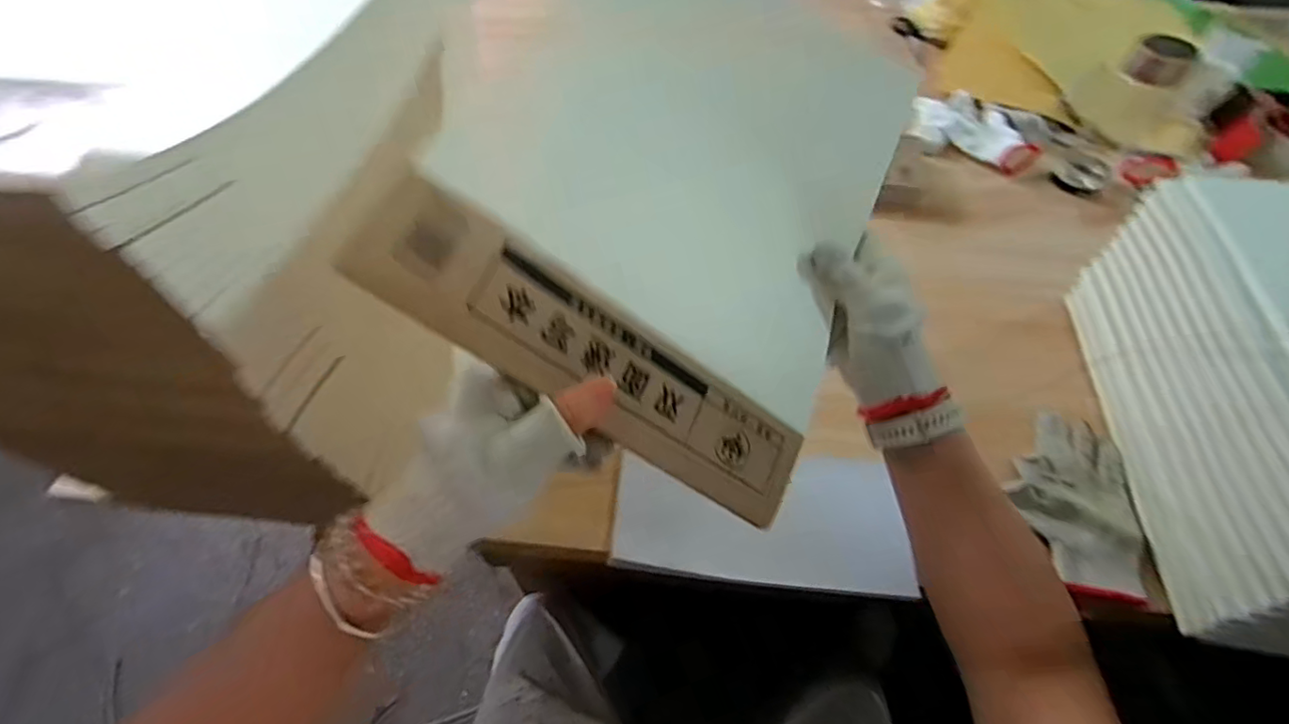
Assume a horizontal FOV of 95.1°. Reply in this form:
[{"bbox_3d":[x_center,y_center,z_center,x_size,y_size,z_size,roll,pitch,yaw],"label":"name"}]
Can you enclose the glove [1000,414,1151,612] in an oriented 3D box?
[{"bbox_3d":[0.400,0.125,0.543,0.101,0.022,0.169,13,55,9],"label":"glove"}]

